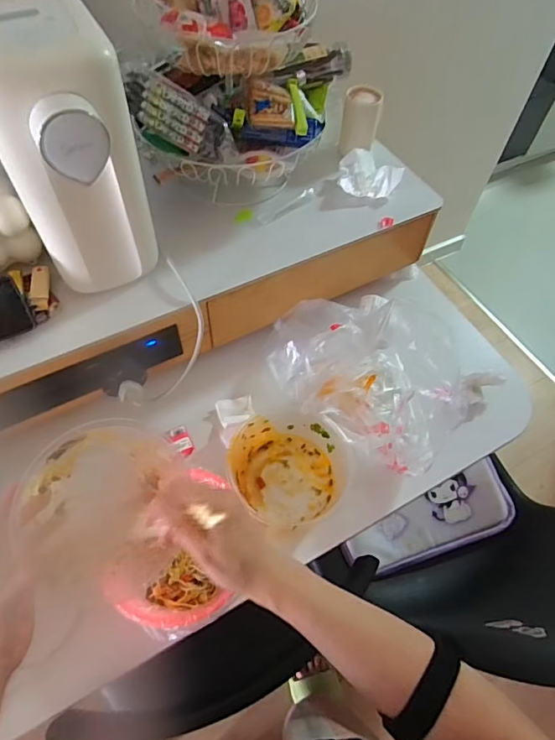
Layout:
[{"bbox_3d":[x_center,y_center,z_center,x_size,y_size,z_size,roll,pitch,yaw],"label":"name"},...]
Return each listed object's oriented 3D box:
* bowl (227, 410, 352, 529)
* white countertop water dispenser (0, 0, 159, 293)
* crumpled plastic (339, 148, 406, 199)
[{"bbox_3d":[0.016,0.133,0.671,0.155,0.101,0.149,1,58,-2],"label":"bowl"},{"bbox_3d":[-0.263,-0.273,0.573,0.132,0.278,0.265,-26,63,-18],"label":"white countertop water dispenser"},{"bbox_3d":[0.149,-0.330,0.797,0.091,0.029,0.100,1,58,-2],"label":"crumpled plastic"}]

